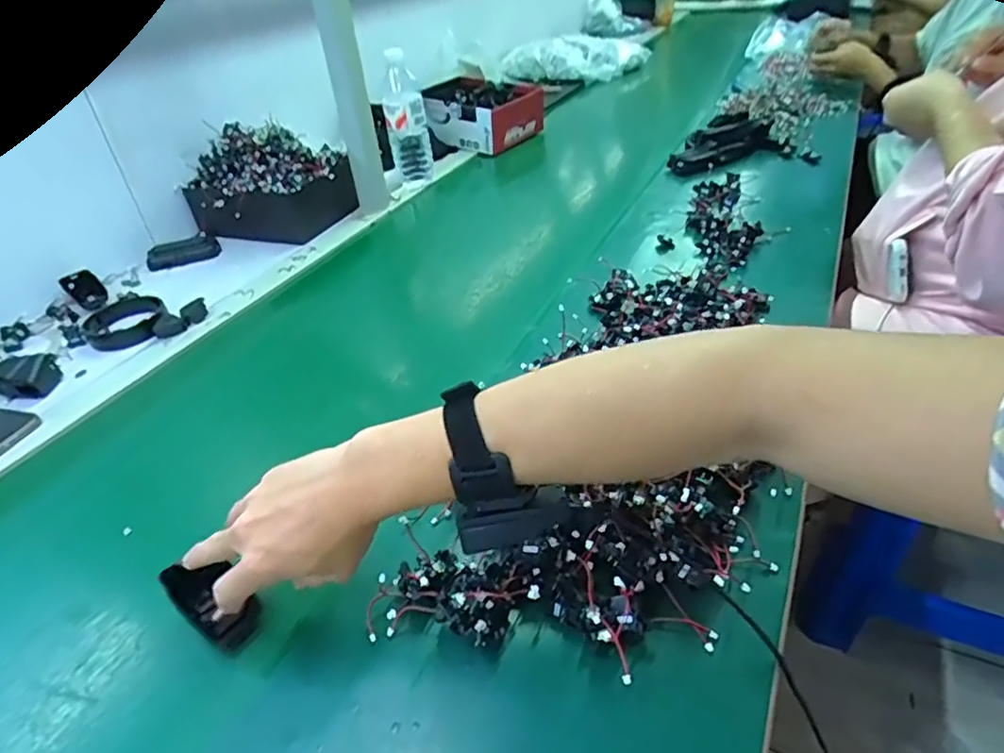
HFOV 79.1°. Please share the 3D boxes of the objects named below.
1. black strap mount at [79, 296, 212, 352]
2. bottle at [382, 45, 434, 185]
[{"bbox_3d":[-0.475,-0.075,0.797,0.150,0.021,0.096,5,37,14],"label":"black strap mount"},{"bbox_3d":[-0.172,-0.462,1.088,0.071,0.209,0.067,-8,36,-5],"label":"bottle"}]

